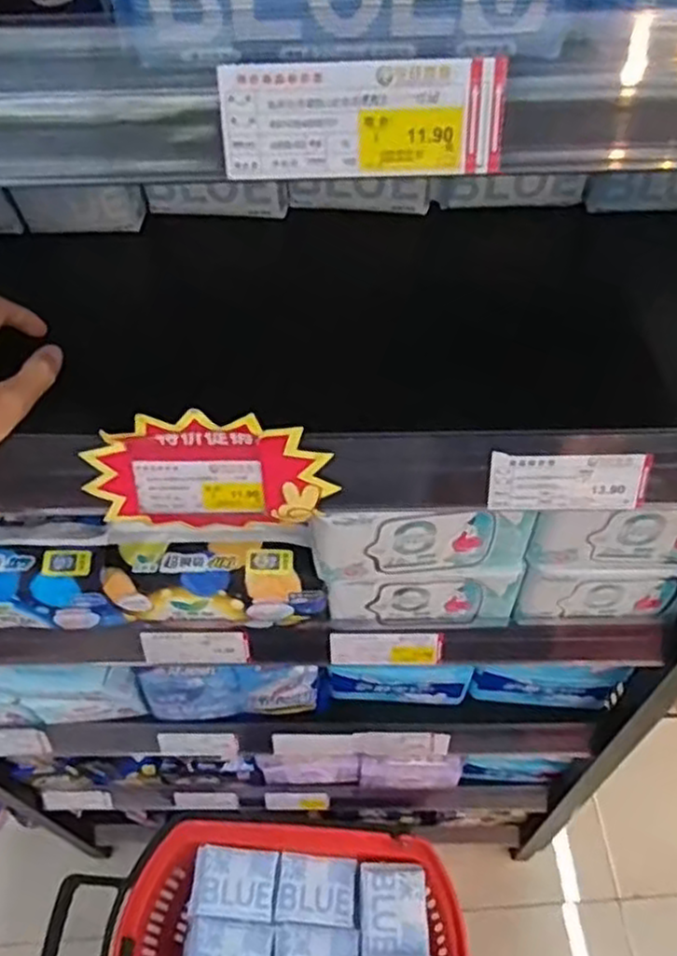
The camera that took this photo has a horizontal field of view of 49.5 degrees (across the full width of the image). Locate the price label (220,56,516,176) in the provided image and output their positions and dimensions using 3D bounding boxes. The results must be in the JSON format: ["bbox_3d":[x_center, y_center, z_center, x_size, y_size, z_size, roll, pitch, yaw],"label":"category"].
[{"bbox_3d":[0.009,-0.133,0.273,0.103,0.038,0.004,-1,31,2],"label":"price label"}]

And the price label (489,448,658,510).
[{"bbox_3d":[0.140,0.003,0.448,0.093,0.039,0.004,1,30,1],"label":"price label"}]

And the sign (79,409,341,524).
[{"bbox_3d":[-0.078,-0.003,0.444,0.141,0.084,0.014,6,34,-3],"label":"sign"}]

